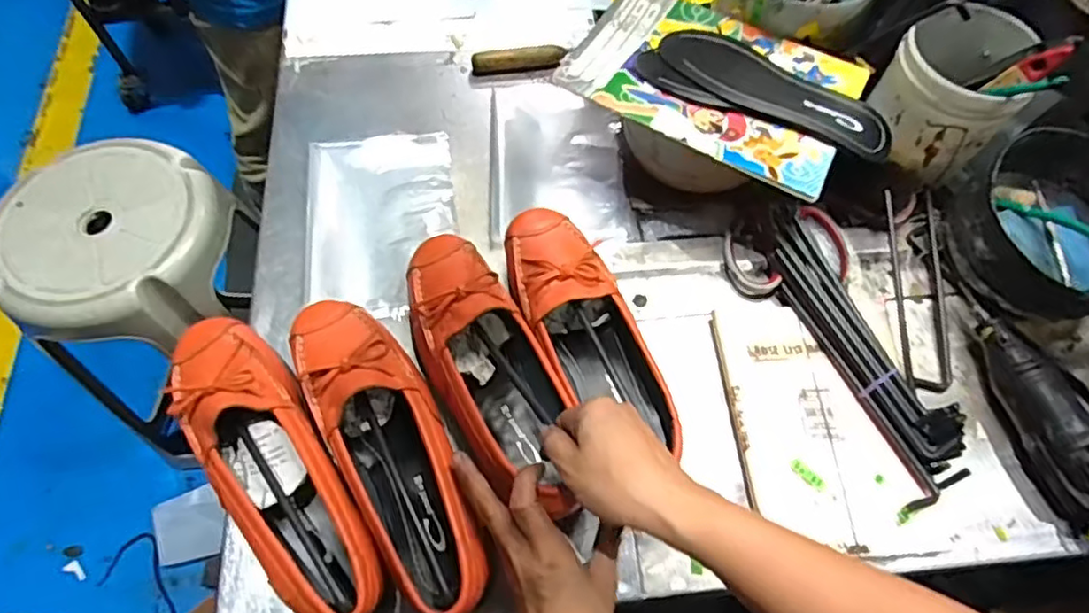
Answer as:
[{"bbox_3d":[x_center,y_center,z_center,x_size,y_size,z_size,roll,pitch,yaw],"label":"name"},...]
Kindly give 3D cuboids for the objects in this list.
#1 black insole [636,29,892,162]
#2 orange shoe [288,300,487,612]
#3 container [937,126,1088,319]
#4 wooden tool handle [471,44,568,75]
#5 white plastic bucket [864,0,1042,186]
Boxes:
[{"bbox_3d":[0.202,-0.194,0.575,0.226,0.020,0.087,26,65,11],"label":"black insole"},{"bbox_3d":[-0.110,0.098,0.465,0.081,0.055,0.255,-28,67,-15],"label":"orange shoe"},{"bbox_3d":[0.451,-0.068,0.567,0.157,0.083,0.164,1,63,-2],"label":"container"},{"bbox_3d":[-0.026,-0.264,0.679,0.101,0.020,0.019,-10,64,-7],"label":"wooden tool handle"},{"bbox_3d":[0.369,-0.200,0.582,0.106,0.099,0.113,1,63,-2],"label":"white plastic bucket"}]

